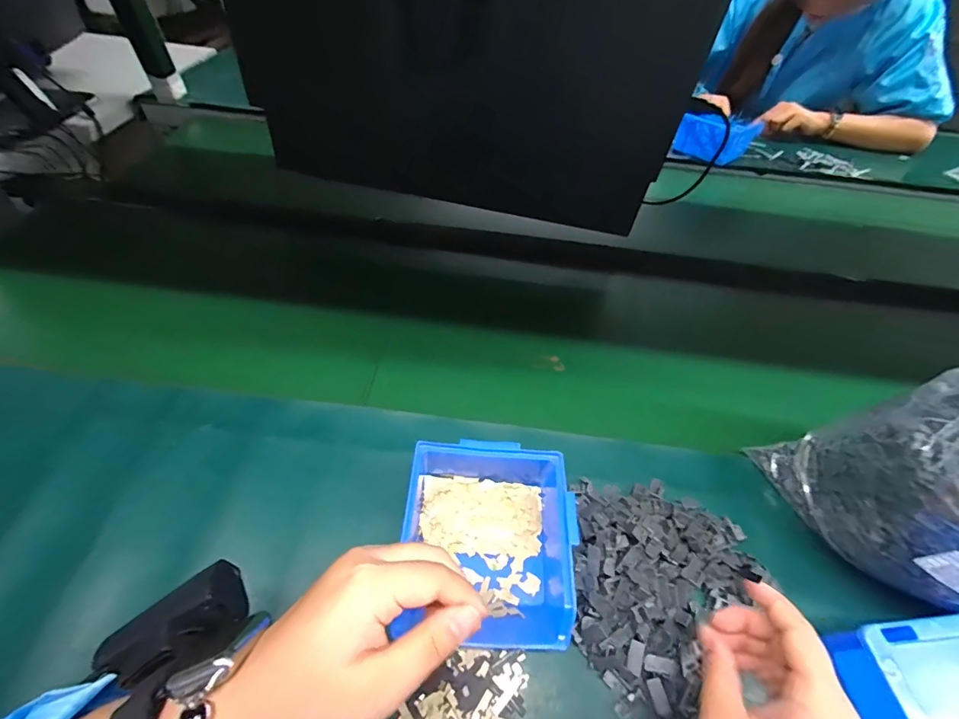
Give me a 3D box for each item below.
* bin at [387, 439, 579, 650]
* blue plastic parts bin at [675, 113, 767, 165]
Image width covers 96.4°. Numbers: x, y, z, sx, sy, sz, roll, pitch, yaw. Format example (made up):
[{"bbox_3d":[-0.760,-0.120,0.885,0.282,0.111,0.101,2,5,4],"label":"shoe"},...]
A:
[{"bbox_3d":[0.006,0.134,0.339,0.124,0.060,0.126,1,51,-4],"label":"bin"},{"bbox_3d":[0.479,-0.455,0.865,0.125,0.067,0.115,-32,60,-26],"label":"blue plastic parts bin"}]

